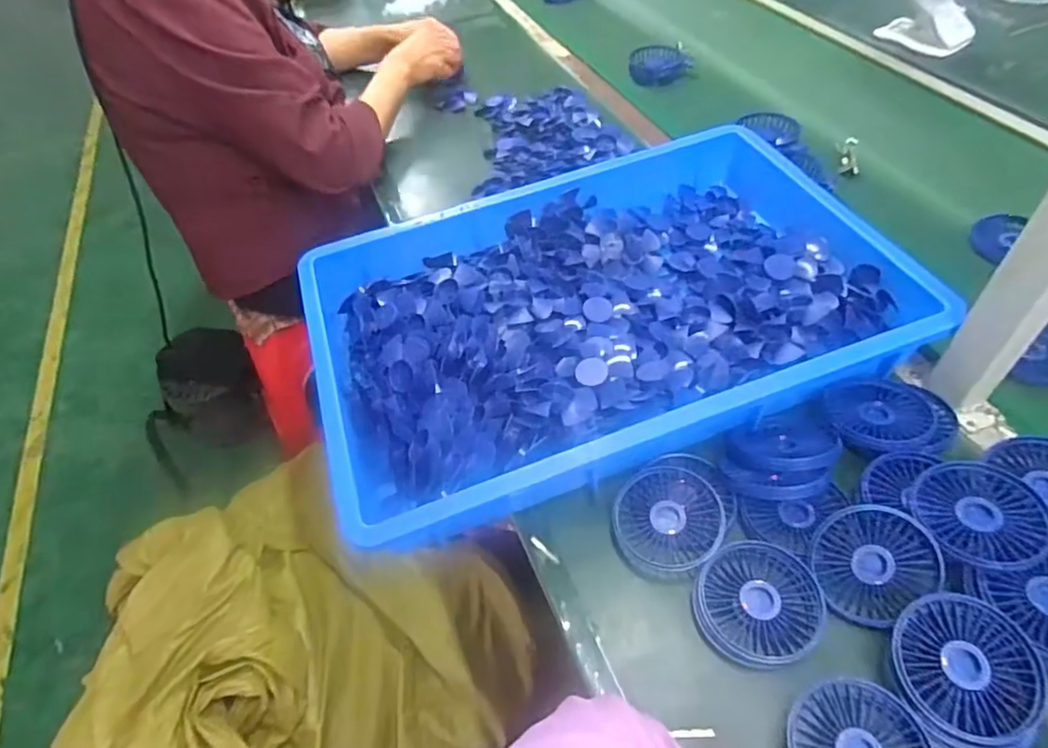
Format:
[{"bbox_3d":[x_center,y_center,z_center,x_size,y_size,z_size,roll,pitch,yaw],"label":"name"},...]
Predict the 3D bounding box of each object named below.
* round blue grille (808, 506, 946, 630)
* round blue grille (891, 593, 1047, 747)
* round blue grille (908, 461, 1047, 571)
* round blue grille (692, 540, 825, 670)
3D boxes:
[{"bbox_3d":[0.269,0.145,0.459,0.087,0.024,0.079,-42,62,8],"label":"round blue grille"},{"bbox_3d":[0.306,0.204,0.412,0.090,0.012,0.090,-3,62,6],"label":"round blue grille"},{"bbox_3d":[0.350,0.105,0.453,0.089,0.015,0.086,-3,50,3],"label":"round blue grille"},{"bbox_3d":[0.182,0.177,0.463,0.092,0.016,0.090,-3,50,3],"label":"round blue grille"}]

